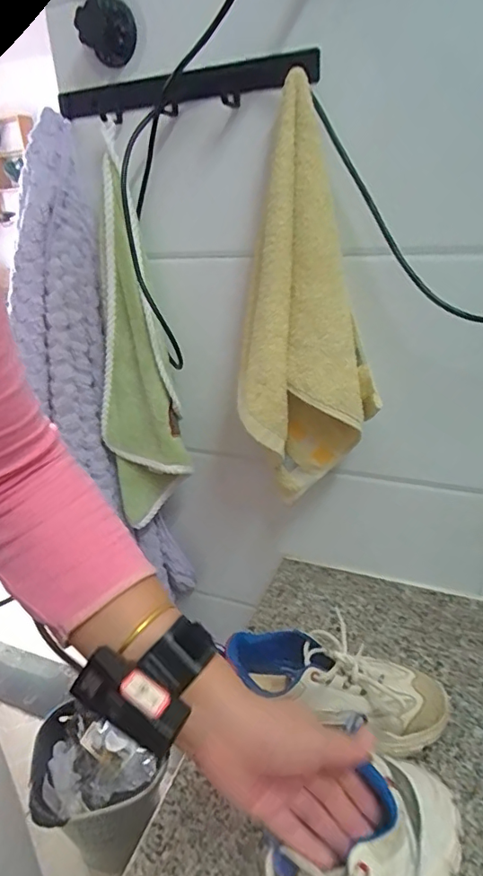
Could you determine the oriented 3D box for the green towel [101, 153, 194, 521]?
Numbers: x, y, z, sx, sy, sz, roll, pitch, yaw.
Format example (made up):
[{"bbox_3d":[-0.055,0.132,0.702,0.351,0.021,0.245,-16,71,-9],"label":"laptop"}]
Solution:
[{"bbox_3d":[-0.151,-0.101,0.707,0.112,0.470,0.121,-7,25,-9],"label":"green towel"}]

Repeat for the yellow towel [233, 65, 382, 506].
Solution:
[{"bbox_3d":[0.071,-0.135,0.586,0.155,0.419,0.114,-2,25,2],"label":"yellow towel"}]

